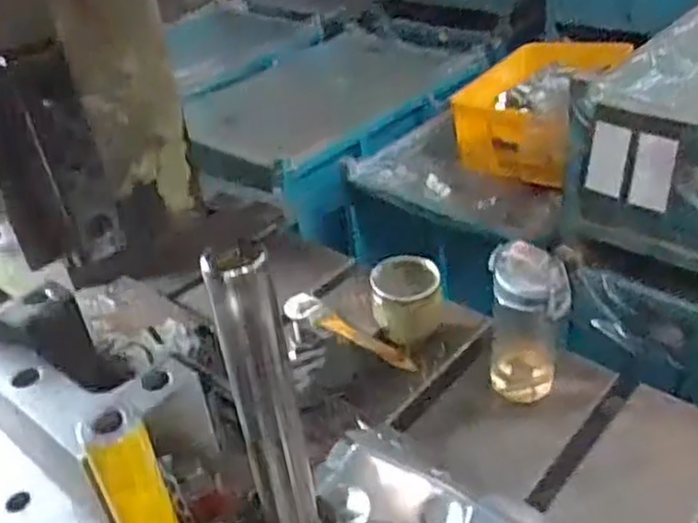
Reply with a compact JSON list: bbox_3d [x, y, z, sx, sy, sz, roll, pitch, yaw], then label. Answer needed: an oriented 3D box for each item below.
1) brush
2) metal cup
[{"bbox_3d":[0.002,0.082,0.842,0.188,0.019,0.043,24,44,35],"label":"brush"},{"bbox_3d":[0.070,0.044,0.850,0.081,0.074,0.081,-4,35,3],"label":"metal cup"}]

